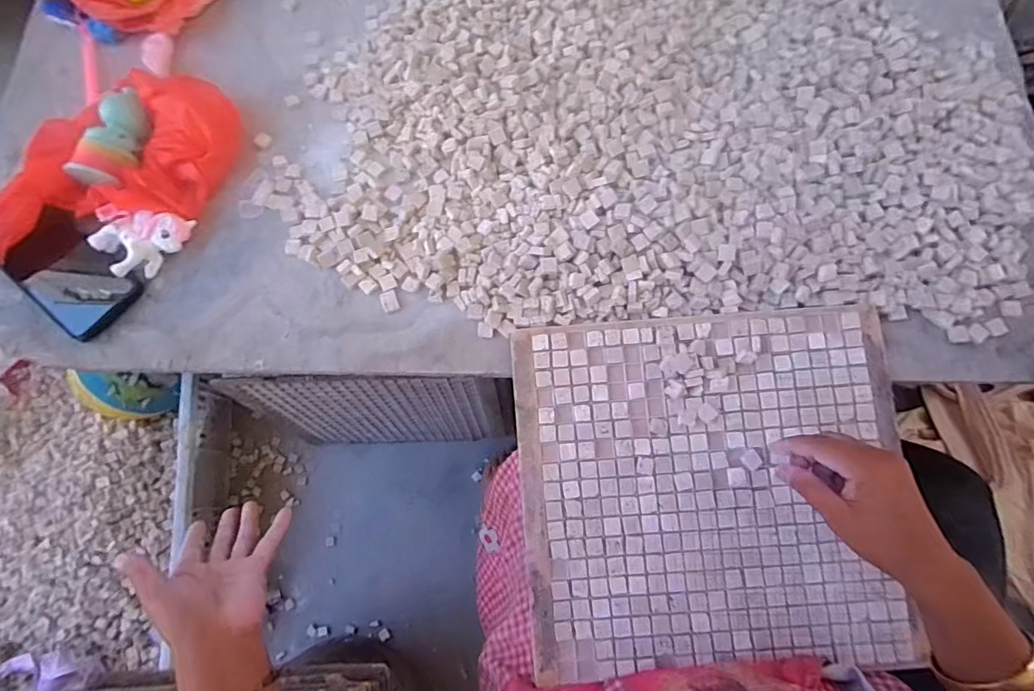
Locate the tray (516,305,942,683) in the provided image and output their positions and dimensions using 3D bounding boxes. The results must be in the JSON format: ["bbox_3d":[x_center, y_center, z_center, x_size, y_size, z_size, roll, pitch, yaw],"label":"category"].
[{"bbox_3d":[0.177,0.123,0.465,0.337,0.040,0.302,-5,75,0],"label":"tray"}]

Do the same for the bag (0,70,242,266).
[{"bbox_3d":[-0.430,-0.187,0.544,0.265,0.056,0.166,-15,75,-3],"label":"bag"}]

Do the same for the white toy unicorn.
[{"bbox_3d":[-0.391,-0.104,0.533,0.094,0.030,0.068,9,75,4],"label":"white toy unicorn"}]

